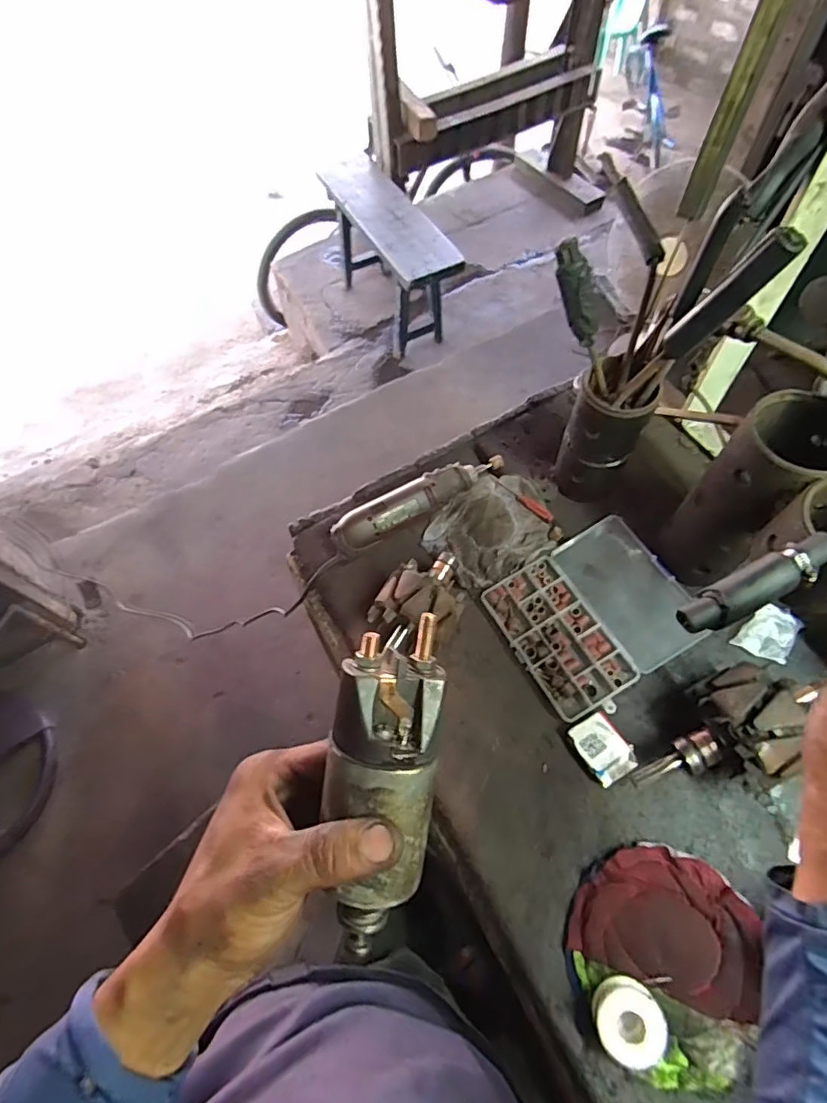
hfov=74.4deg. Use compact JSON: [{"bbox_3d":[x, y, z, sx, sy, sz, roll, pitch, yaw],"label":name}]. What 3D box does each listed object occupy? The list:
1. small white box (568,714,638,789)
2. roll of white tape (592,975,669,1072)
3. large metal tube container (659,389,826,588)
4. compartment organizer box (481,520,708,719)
[{"bbox_3d":[0.193,0.201,0.556,0.048,0.016,0.061,-30,65,-12],"label":"small white box"},{"bbox_3d":[0.177,0.387,0.447,0.052,0.034,0.051,-1,63,2],"label":"roll of white tape"},{"bbox_3d":[0.328,-0.053,0.542,0.082,0.197,0.095,39,71,20],"label":"large metal tube container"},{"bbox_3d":[0.205,0.069,0.621,0.197,0.026,0.176,-31,65,-12],"label":"compartment organizer box"}]

